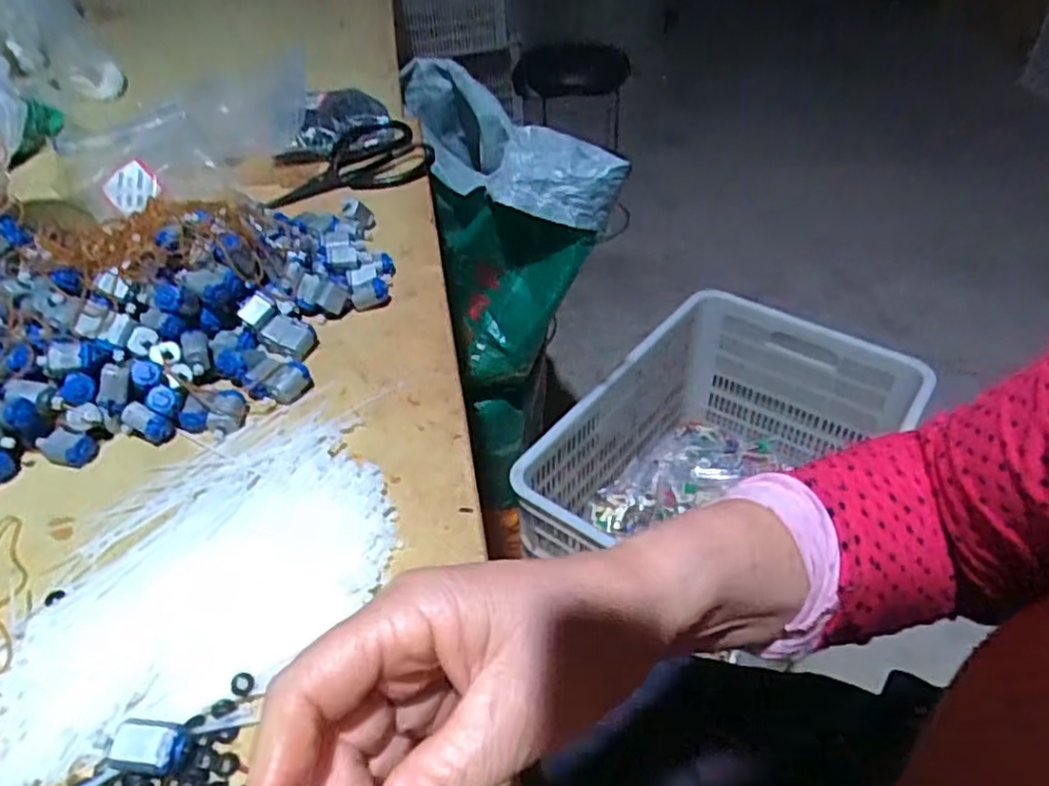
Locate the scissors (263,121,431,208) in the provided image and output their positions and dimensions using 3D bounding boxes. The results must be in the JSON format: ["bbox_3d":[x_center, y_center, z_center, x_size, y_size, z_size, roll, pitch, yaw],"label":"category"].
[{"bbox_3d":[-0.180,-0.242,0.726,0.166,0.027,0.093,-13,43,-13],"label":"scissors"}]

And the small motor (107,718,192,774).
[{"bbox_3d":[-0.155,0.148,0.294,0.033,0.017,0.019,3,42,5],"label":"small motor"}]

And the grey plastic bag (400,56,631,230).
[{"bbox_3d":[-0.046,-0.328,0.925,0.167,0.117,0.452,-14,43,-14],"label":"grey plastic bag"}]

